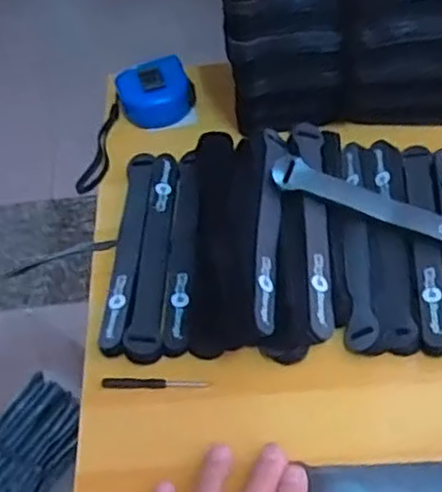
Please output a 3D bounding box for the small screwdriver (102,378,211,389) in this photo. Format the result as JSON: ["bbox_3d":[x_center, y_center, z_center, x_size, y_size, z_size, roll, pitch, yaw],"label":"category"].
[{"bbox_3d":[-0.047,0.098,0.490,0.076,0.004,0.008,-1,52,5],"label":"small screwdriver"}]

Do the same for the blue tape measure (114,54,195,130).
[{"bbox_3d":[-0.064,-0.150,0.666,0.070,0.032,0.060,-18,53,-8],"label":"blue tape measure"}]

